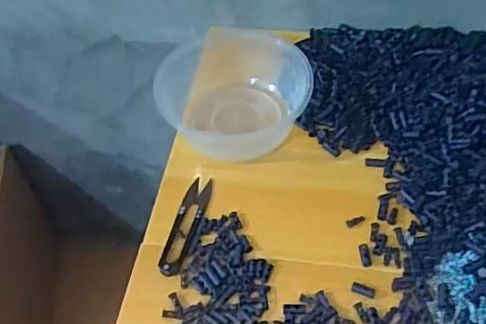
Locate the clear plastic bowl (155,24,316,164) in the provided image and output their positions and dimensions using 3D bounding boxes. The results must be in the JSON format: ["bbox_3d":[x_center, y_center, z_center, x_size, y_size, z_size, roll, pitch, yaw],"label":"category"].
[{"bbox_3d":[-0.001,-0.085,0.588,0.148,0.062,0.166,14,55,15],"label":"clear plastic bowl"}]

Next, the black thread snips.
[{"bbox_3d":[-0.048,0.054,0.524,0.023,0.008,0.101,8,54,11],"label":"black thread snips"}]

